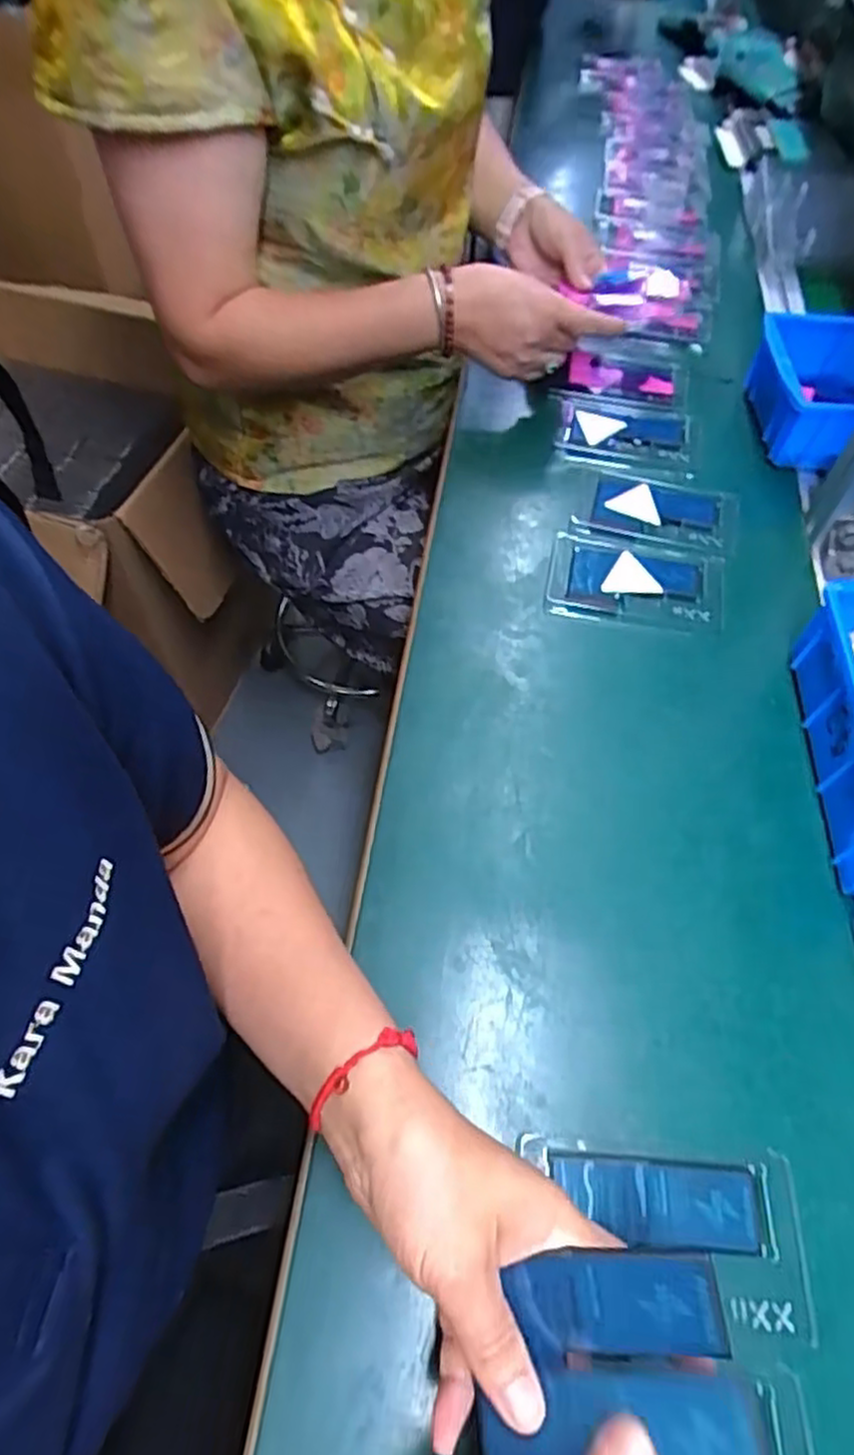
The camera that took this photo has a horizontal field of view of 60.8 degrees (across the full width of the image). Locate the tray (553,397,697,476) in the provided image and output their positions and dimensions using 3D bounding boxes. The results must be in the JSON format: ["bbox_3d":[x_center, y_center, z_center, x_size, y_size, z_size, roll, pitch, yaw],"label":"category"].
[{"bbox_3d":[0.175,-0.257,0.639,0.118,0.010,0.087,11,59,7],"label":"tray"}]

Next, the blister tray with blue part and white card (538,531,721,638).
[{"bbox_3d":[0.159,-0.111,0.550,0.132,0.012,0.082,8,58,5],"label":"blister tray with blue part and white card"}]

